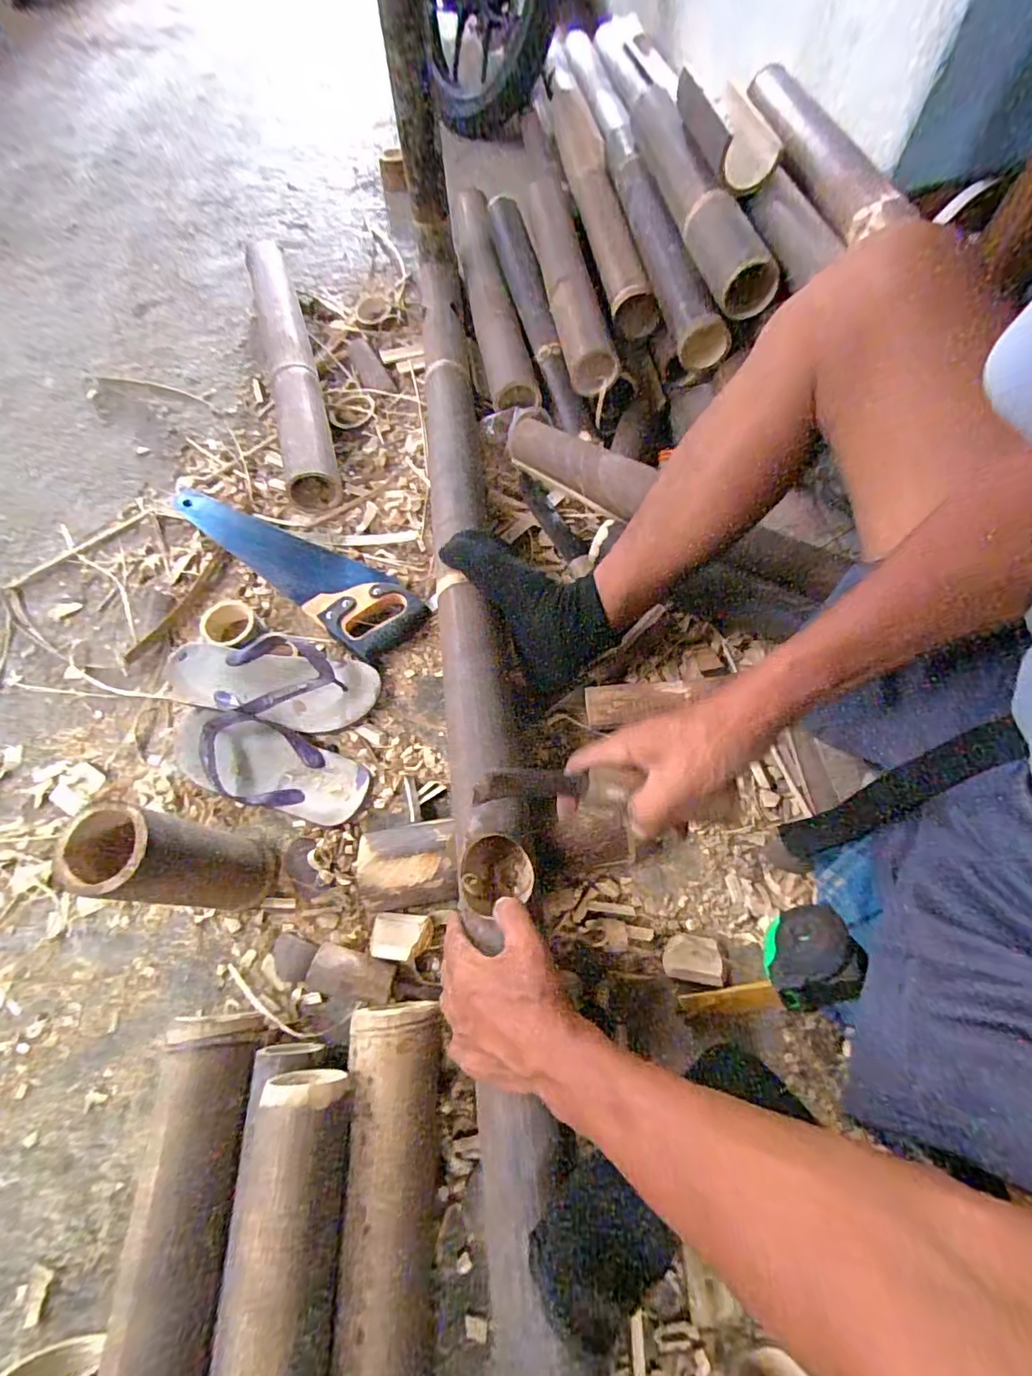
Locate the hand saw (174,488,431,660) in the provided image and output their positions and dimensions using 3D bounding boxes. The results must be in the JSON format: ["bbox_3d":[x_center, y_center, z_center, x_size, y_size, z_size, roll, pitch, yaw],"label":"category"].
[{"bbox_3d":[-0.316,-0.191,0.753,0.442,0.022,0.113,36,73,16],"label":"hand saw"}]

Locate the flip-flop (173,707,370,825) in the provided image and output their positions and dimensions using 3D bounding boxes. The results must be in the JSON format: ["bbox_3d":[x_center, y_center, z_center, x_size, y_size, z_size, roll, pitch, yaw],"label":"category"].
[{"bbox_3d":[-0.298,0.087,0.617,0.251,0.042,0.093,13,67,8],"label":"flip-flop"}]

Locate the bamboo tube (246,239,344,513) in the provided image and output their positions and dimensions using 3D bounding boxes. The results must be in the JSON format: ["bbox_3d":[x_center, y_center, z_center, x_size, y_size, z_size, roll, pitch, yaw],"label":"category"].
[{"bbox_3d":[-0.392,-0.551,0.897,0.089,0.086,0.635,-17,64,-6],"label":"bamboo tube"}]

